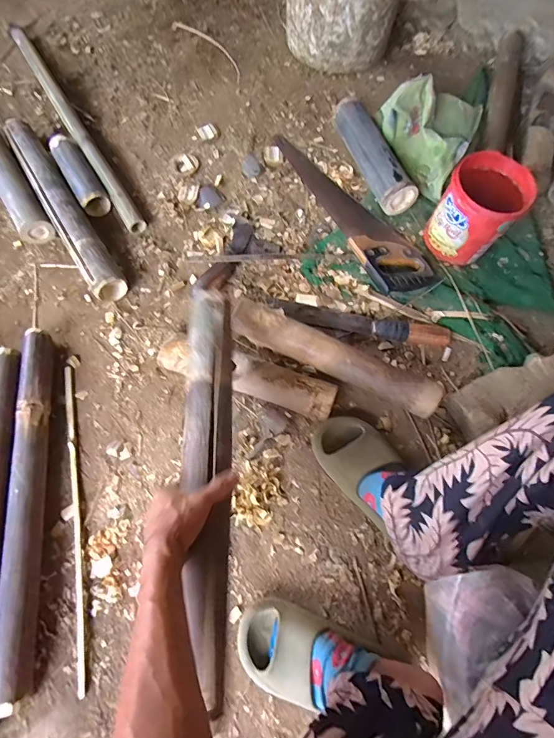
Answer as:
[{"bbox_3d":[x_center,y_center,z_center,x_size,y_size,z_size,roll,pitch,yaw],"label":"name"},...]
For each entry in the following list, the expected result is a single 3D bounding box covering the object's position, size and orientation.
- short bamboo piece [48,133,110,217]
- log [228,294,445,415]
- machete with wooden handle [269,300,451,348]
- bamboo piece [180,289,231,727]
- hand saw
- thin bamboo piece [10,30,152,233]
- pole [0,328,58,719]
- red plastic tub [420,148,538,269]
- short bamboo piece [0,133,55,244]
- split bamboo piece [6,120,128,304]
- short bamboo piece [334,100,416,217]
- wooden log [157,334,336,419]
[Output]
[{"bbox_3d":[-0.439,-0.432,0.874,0.058,0.048,0.216,-30,74,-11],"label":"short bamboo piece"},{"bbox_3d":[0.098,-0.020,0.708,0.378,0.067,0.065,26,72,8],"label":"log"},{"bbox_3d":[0.154,-0.092,0.752,0.342,0.037,0.050,12,71,3],"label":"machete with wooden handle"},{"bbox_3d":[-0.091,0.107,0.512,0.061,0.032,0.511,-4,61,-3],"label":"bamboo piece"},{"bbox_3d":[0.155,-0.352,0.835,0.121,0.043,0.481,-26,73,-10],"label":"hand saw"},{"bbox_3d":[-0.486,-0.591,0.934,0.045,0.036,0.730,-31,74,-11],"label":"thin bamboo piece"},{"bbox_3d":[-0.400,0.202,0.635,0.055,0.053,0.561,-6,71,-3],"label":"pole"},{"bbox_3d":[0.384,-0.307,0.756,0.135,0.146,0.137,0,70,-1],"label":"red plastic tub"},{"bbox_3d":[-0.580,-0.407,0.858,0.066,0.056,0.319,-31,74,-11],"label":"short bamboo piece"},{"bbox_3d":[-0.458,-0.352,0.830,0.063,0.059,0.519,-32,74,-12],"label":"split bamboo piece"},{"bbox_3d":[0.205,-0.472,0.868,0.070,0.076,0.287,-22,72,-9],"label":"short bamboo piece"},{"bbox_3d":[-0.052,0.008,0.708,0.319,0.047,0.078,18,71,5],"label":"wooden log"}]

